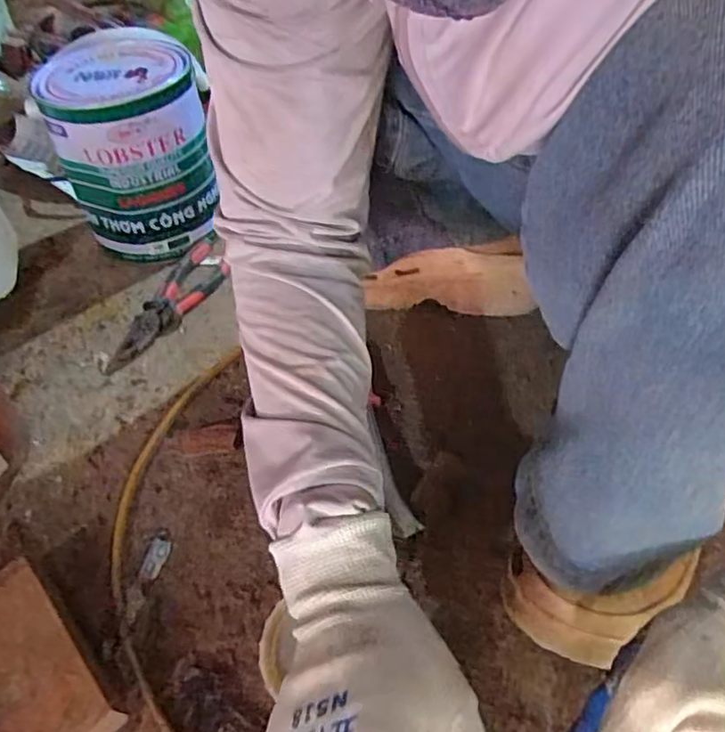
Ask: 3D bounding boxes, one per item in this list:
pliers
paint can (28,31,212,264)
[{"bbox_3d":[-0.200,-0.069,0.674,0.057,0.021,0.198,17,51,17],"label":"pliers"},{"bbox_3d":[-0.251,-0.241,0.695,0.149,0.181,0.152,-1,48,1],"label":"paint can"}]

